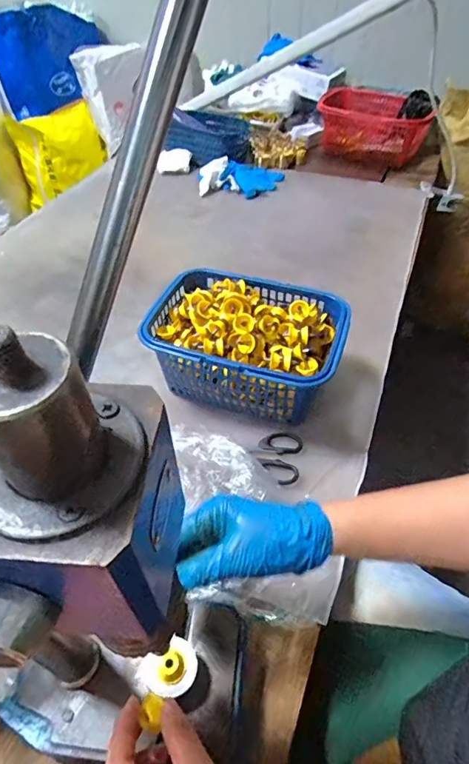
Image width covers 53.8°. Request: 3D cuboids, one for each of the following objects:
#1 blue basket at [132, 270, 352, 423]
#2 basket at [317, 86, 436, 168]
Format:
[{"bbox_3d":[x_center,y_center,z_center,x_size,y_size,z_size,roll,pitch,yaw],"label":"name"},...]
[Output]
[{"bbox_3d":[0.017,-0.048,0.617,0.241,0.124,0.173,14,48,12],"label":"blue basket"},{"bbox_3d":[0.356,-0.675,1.217,0.278,0.150,0.201,12,48,11],"label":"basket"}]

